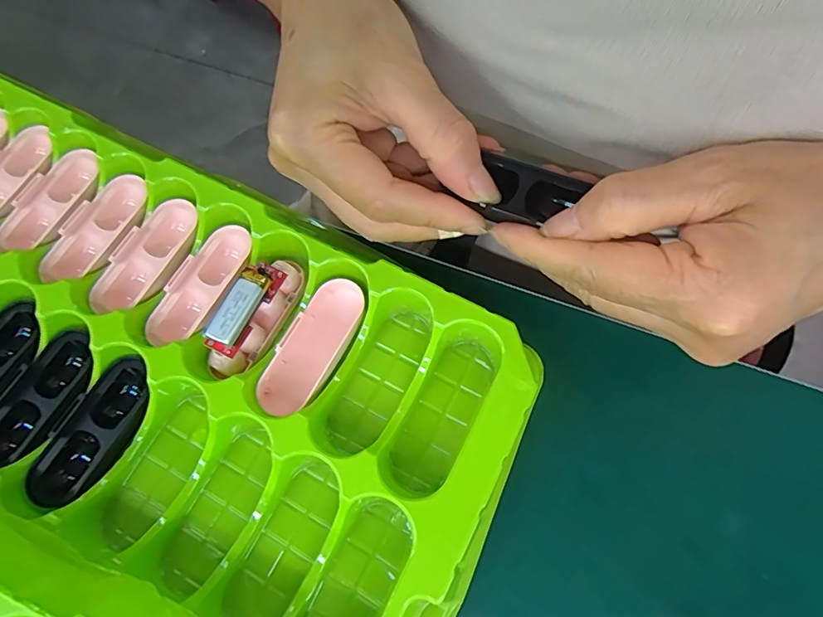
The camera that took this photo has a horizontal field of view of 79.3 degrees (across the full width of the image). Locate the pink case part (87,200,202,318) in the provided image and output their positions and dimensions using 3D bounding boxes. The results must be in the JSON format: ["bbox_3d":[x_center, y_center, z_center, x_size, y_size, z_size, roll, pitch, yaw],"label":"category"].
[{"bbox_3d":[-0.126,-0.025,0.236,0.024,0.010,0.064,26,72,11],"label":"pink case part"}]

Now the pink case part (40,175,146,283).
[{"bbox_3d":[-0.153,-0.038,0.242,0.024,0.011,0.063,26,72,11],"label":"pink case part"}]

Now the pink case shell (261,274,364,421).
[{"bbox_3d":[-0.043,0.016,0.215,0.025,0.020,0.064,27,72,11],"label":"pink case shell"}]

